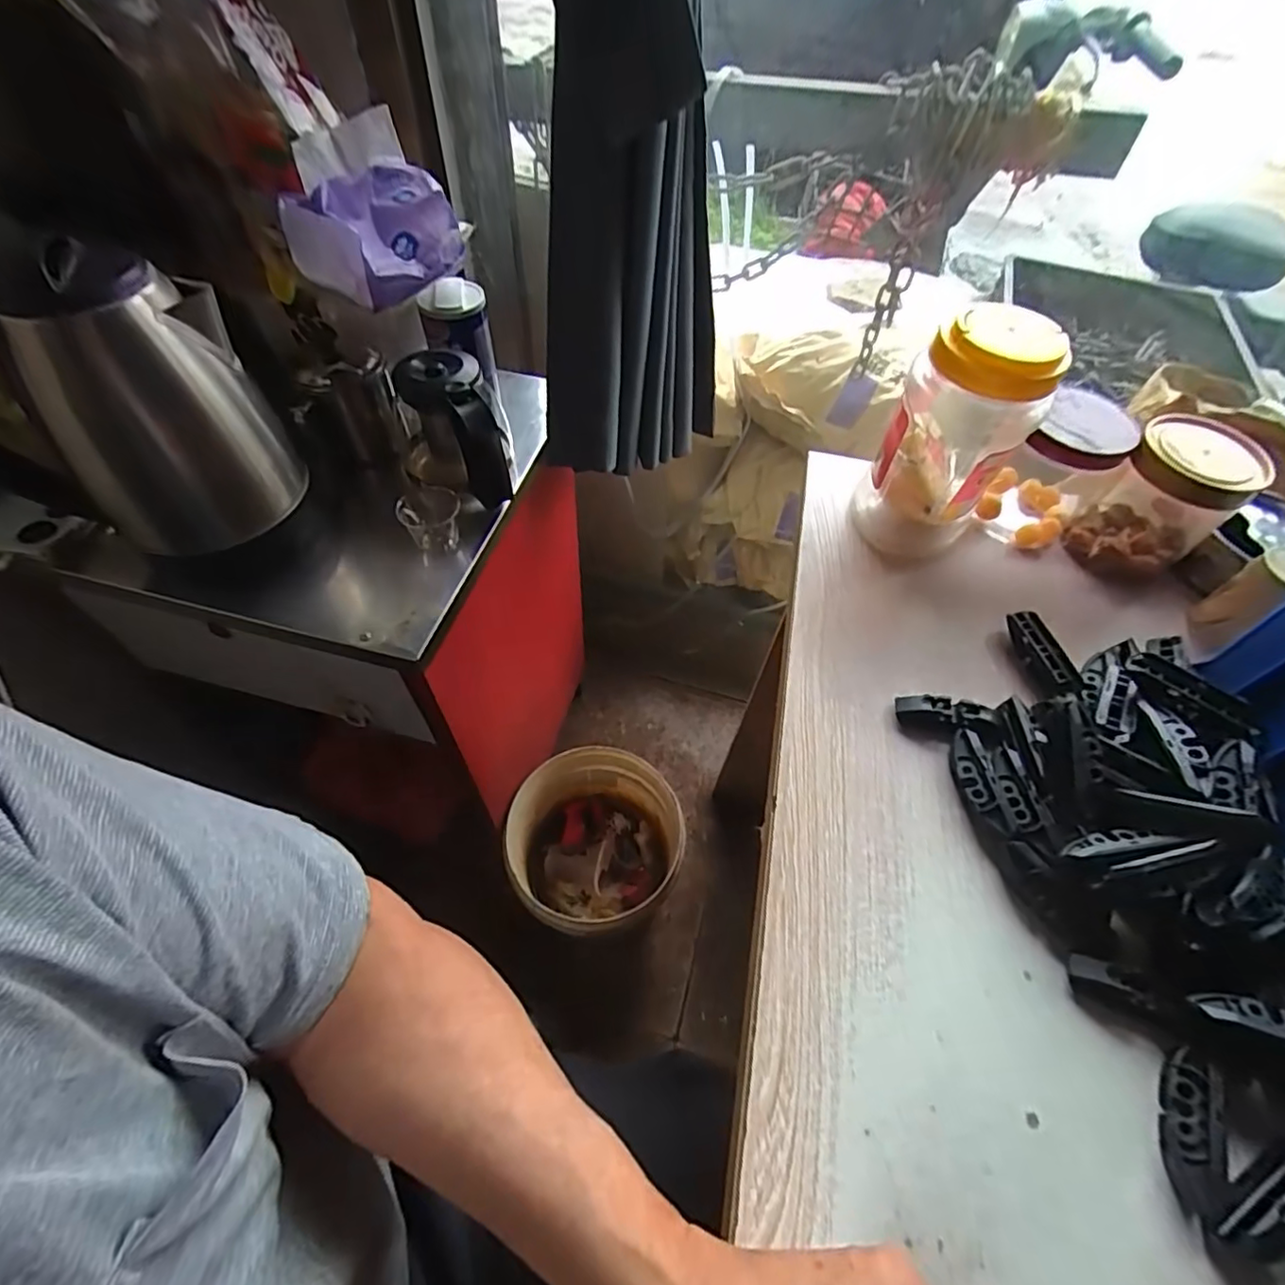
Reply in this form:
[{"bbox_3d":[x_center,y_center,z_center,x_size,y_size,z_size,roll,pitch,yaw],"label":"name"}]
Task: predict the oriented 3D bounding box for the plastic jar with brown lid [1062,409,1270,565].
[{"bbox_3d":[0.410,-0.114,0.470,0.086,0.100,0.081,-28,61,-21],"label":"plastic jar with brown lid"}]

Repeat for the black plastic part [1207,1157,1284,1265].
[{"bbox_3d":[0.284,0.251,0.264,0.064,0.022,0.025,-15,57,-14],"label":"black plastic part"}]

